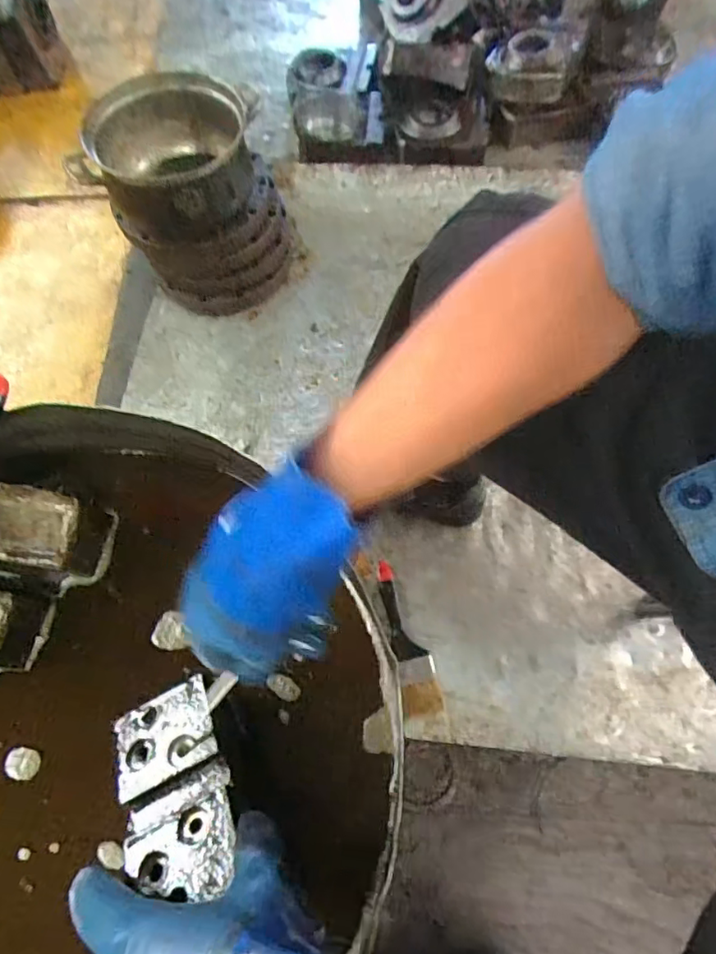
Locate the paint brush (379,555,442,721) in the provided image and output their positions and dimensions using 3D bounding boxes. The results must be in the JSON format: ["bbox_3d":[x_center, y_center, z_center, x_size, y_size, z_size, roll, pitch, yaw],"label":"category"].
[{"bbox_3d":[0.069,0.214,0.768,0.052,0.031,0.204,-10,65,-1],"label":"paint brush"}]

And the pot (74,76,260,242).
[{"bbox_3d":[-0.278,-0.469,0.973,0.258,0.289,0.245,-1,66,3],"label":"pot"}]

